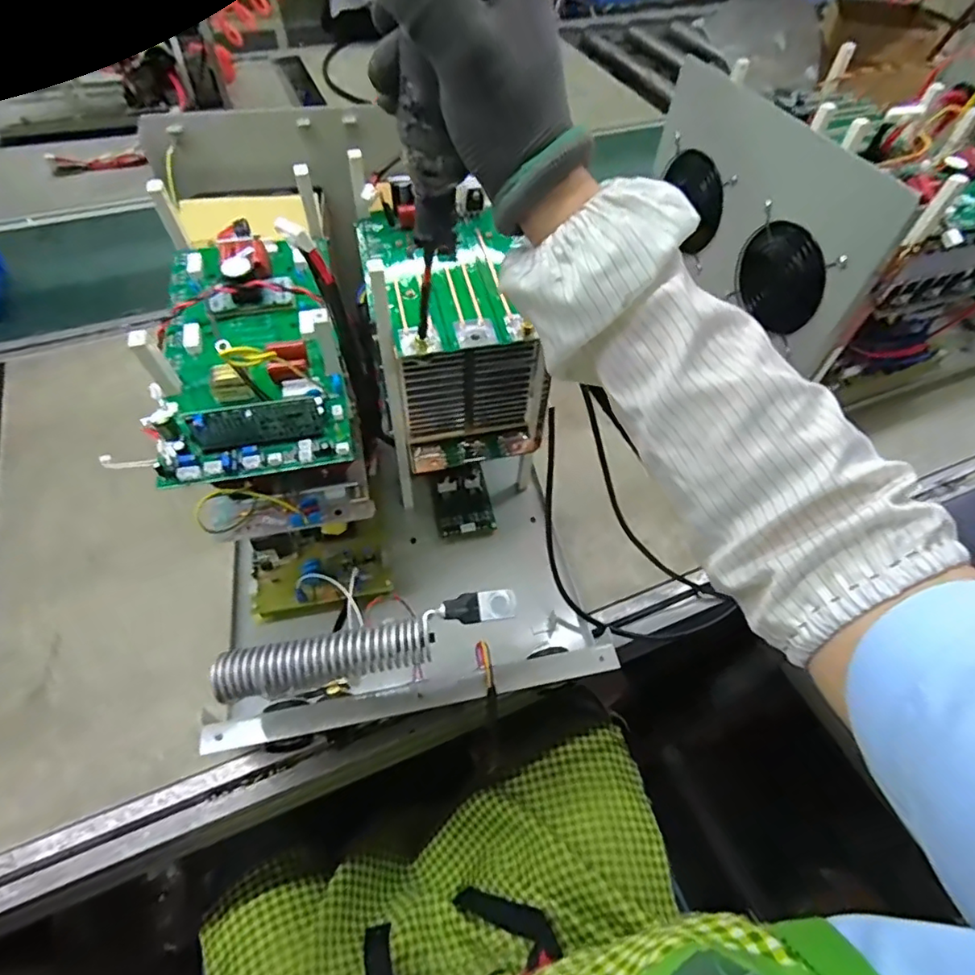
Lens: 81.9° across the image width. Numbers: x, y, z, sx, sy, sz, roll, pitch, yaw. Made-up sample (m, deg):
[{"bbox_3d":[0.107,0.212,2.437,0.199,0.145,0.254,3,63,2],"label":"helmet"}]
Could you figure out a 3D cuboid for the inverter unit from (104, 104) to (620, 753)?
[{"bbox_3d":[-0.090,-0.061,0.501,0.303,0.297,0.464,-10,56,-9],"label":"inverter unit"}]

